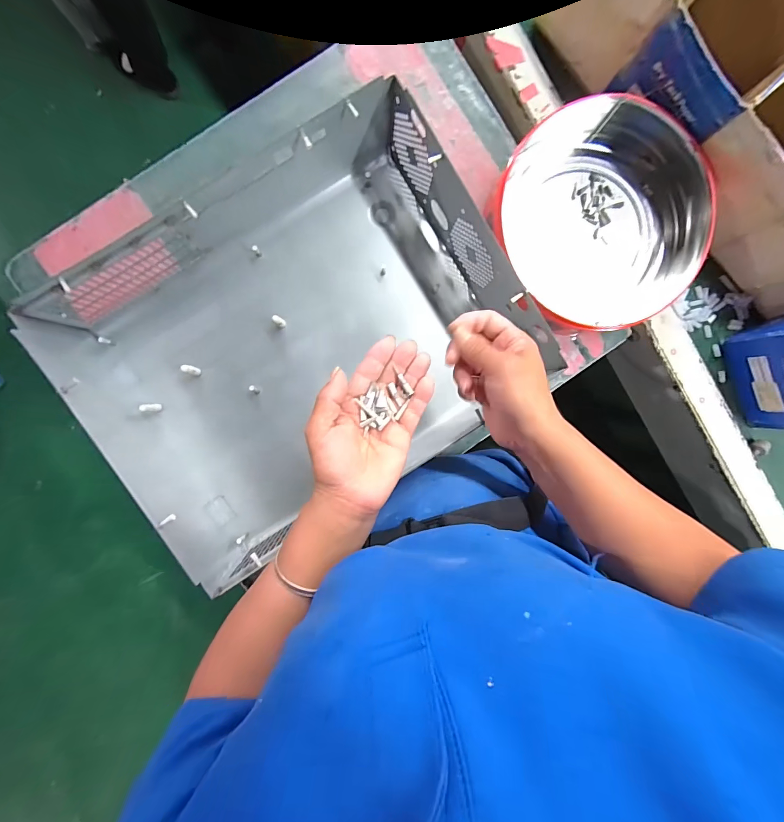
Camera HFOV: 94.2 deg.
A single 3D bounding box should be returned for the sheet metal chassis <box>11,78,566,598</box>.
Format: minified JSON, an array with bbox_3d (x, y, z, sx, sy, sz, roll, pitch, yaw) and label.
[{"bbox_3d":[-0.103,-0.070,0.403,0.438,0.121,0.314,-33,95,-3],"label":"sheet metal chassis"}]

